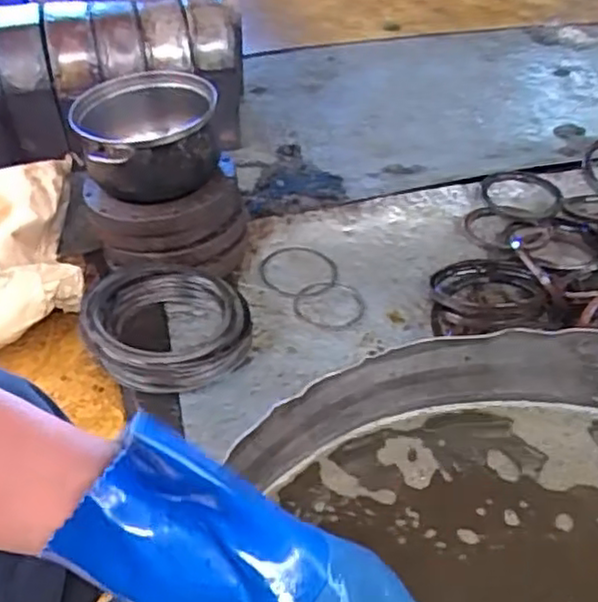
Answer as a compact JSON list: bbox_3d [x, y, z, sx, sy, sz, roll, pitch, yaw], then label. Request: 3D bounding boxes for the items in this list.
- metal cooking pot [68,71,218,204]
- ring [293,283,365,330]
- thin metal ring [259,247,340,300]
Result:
[{"bbox_3d":[-0.232,-0.257,1.068,0.193,0.121,0.206,0,41,0],"label":"metal cooking pot"},{"bbox_3d":[0.052,0.008,1.126,0.116,0.010,0.103,-16,45,-24],"label":"ring"},{"bbox_3d":[-0.001,-0.053,1.185,0.132,0.010,0.127,5,40,-2],"label":"thin metal ring"}]

